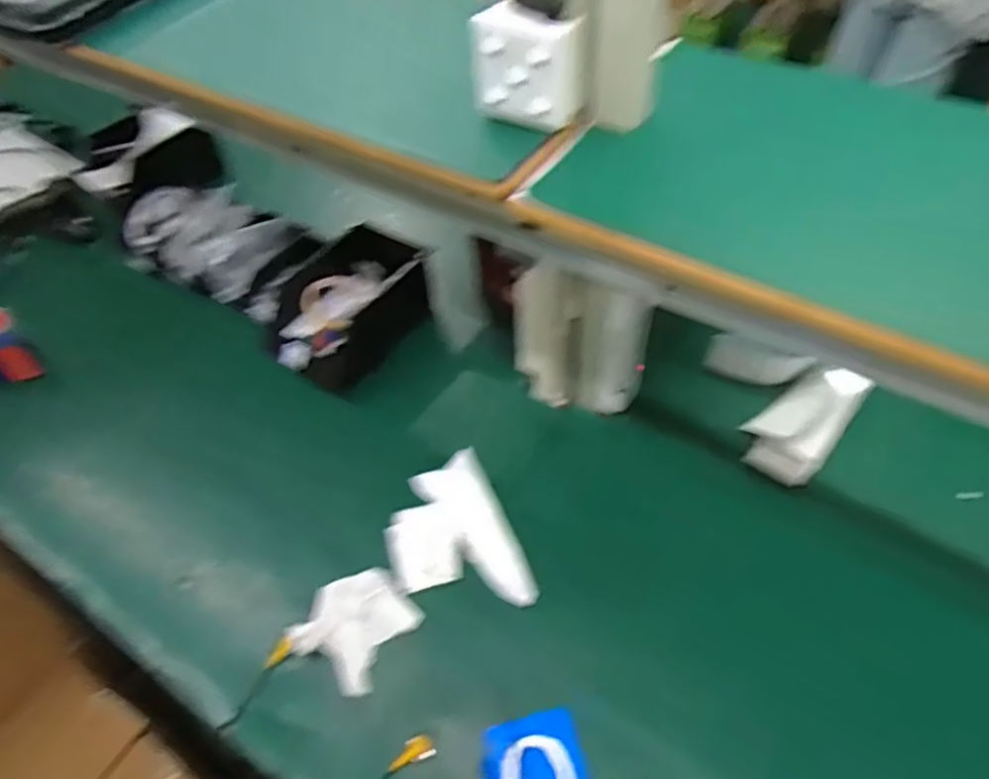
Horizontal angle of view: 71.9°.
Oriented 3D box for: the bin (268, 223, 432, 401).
[{"bbox_3d":[-0.223,-0.123,1.071,0.165,0.119,0.263,23,58,21],"label":"bin"}]

